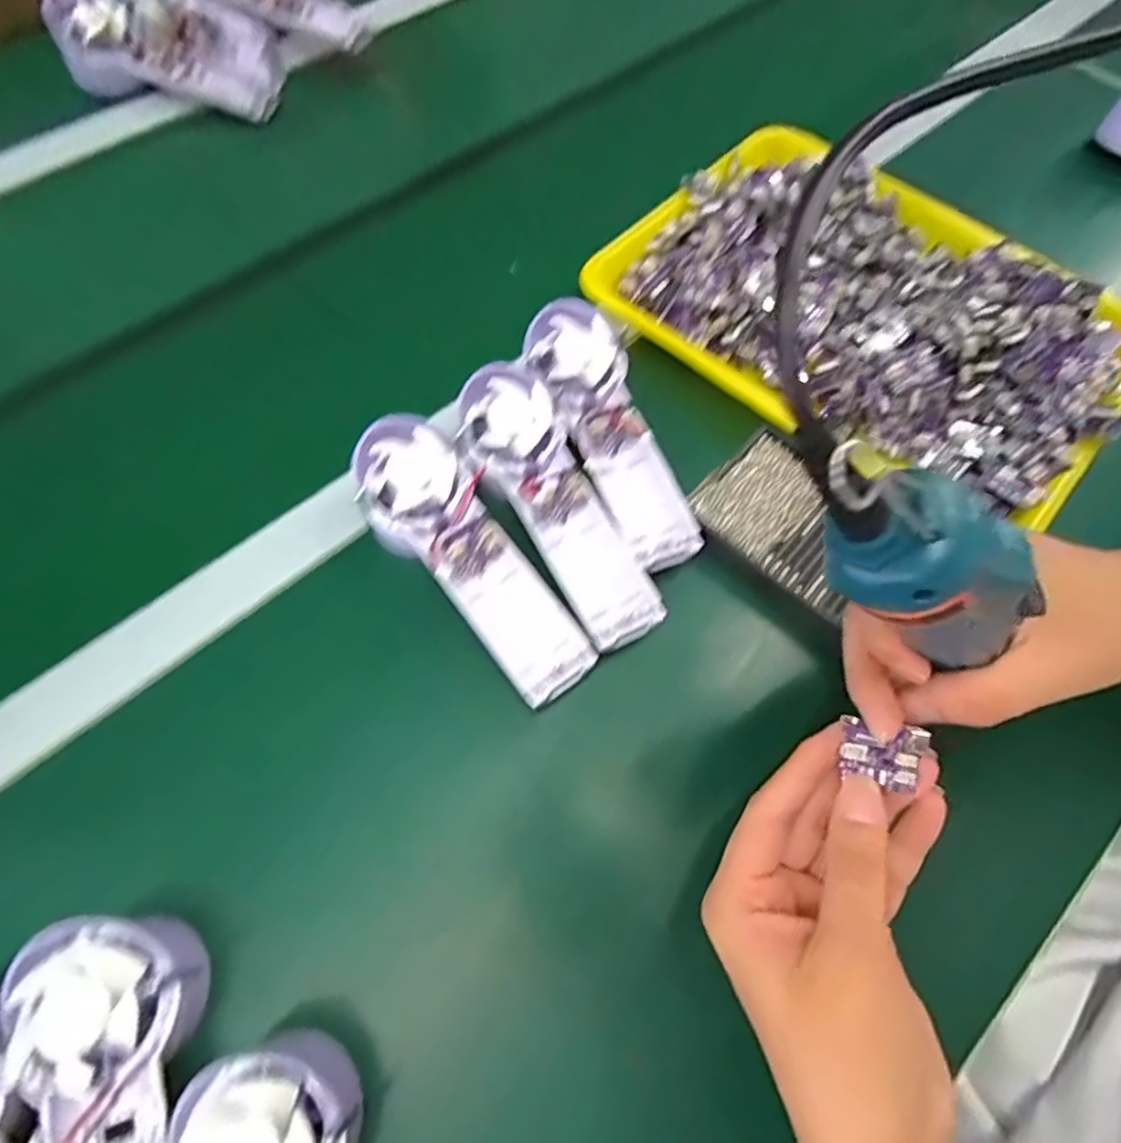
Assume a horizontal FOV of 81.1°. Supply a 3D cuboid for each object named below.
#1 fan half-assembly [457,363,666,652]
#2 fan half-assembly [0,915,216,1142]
[{"bbox_3d":[-0.004,-0.041,0.368,0.057,0.027,0.176,-26,68,-13],"label":"fan half-assembly"},{"bbox_3d":[-0.170,0.227,0.252,0.063,0.048,0.173,-15,66,-9],"label":"fan half-assembly"}]

